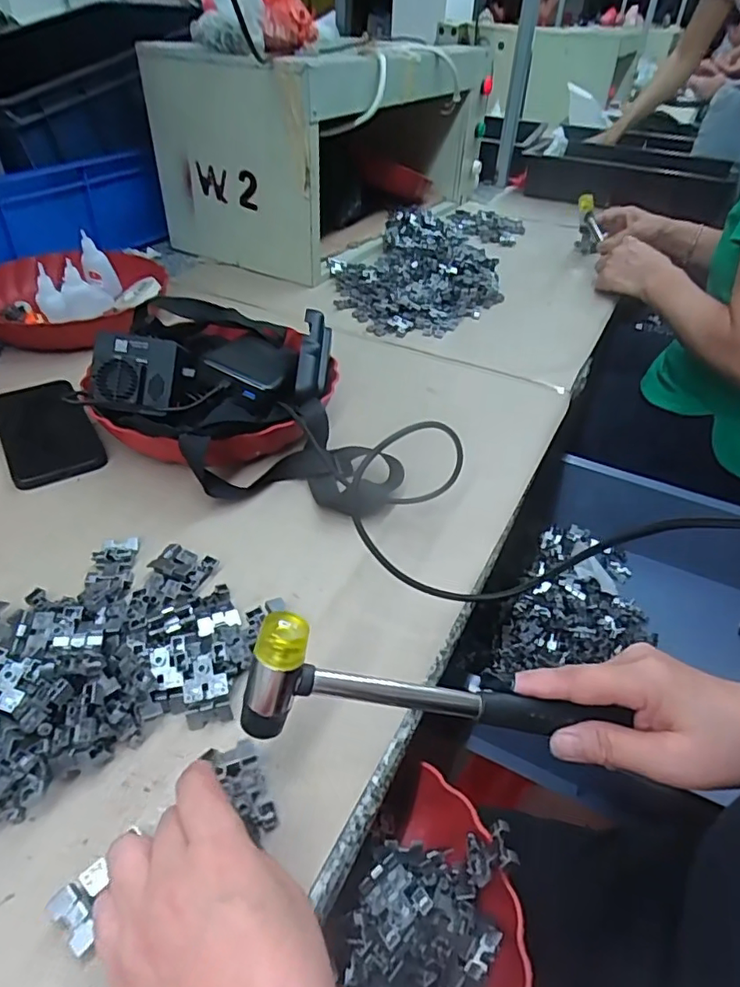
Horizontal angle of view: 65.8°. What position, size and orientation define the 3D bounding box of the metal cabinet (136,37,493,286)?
[{"bbox_3d":[-0.048,-0.669,1.094,0.313,0.289,0.709,22,45,21],"label":"metal cabinet"}]

